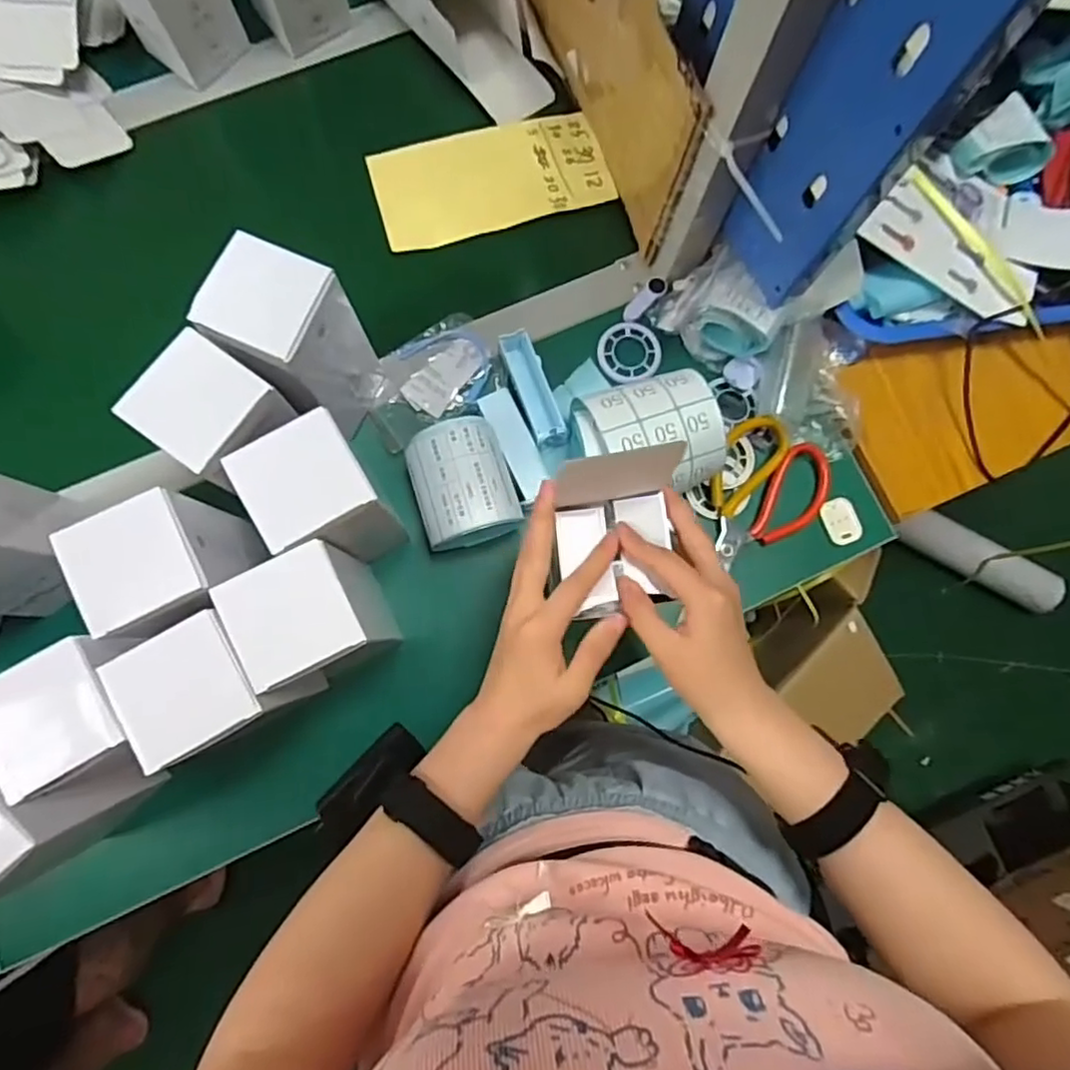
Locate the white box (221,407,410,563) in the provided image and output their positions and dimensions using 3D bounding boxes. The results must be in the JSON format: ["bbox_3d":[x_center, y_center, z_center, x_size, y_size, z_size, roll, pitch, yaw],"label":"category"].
[{"bbox_3d":[-0.153,-0.027,0.493,0.073,0.171,0.084,-31,83,-7],"label":"white box"}]

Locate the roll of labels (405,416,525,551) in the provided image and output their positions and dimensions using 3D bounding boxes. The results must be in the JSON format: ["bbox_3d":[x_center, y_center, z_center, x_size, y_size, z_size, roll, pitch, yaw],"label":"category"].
[{"bbox_3d":[-0.058,-0.040,0.540,0.077,0.064,0.097,-15,82,-4],"label":"roll of labels"}]

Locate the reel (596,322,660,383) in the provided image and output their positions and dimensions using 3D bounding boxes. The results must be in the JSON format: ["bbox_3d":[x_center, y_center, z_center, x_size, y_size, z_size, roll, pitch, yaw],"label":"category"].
[{"bbox_3d":[0.086,-0.167,0.604,0.057,0.006,0.055,-14,82,-4],"label":"reel"}]

